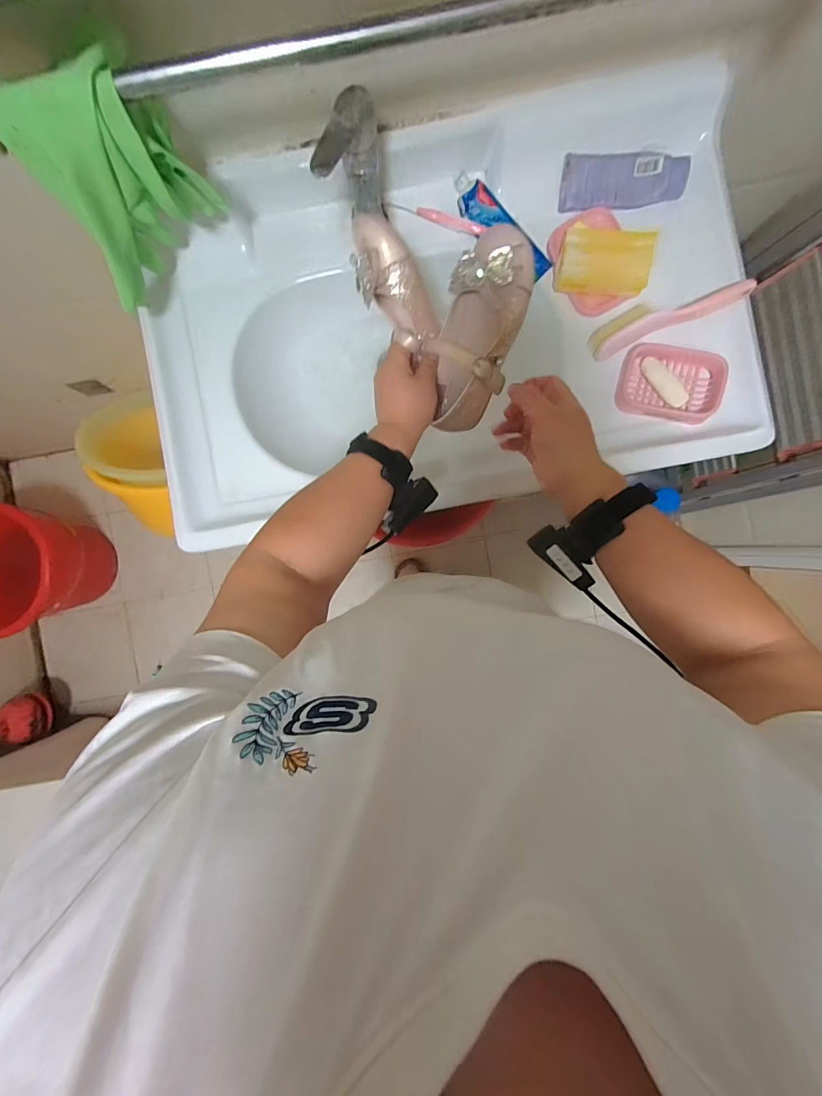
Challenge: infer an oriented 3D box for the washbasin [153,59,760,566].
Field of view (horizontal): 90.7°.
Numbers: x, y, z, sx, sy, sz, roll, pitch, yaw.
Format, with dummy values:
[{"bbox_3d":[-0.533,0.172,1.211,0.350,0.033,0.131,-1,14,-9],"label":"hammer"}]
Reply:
[{"bbox_3d":[0.038,-0.301,0.582,0.801,0.156,0.464,-11,89,1],"label":"washbasin"}]

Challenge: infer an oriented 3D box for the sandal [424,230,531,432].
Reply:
[{"bbox_3d":[0.068,-0.224,0.433,0.082,0.054,0.185,15,113,1],"label":"sandal"}]

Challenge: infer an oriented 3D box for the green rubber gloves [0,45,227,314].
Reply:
[{"bbox_3d":[-0.299,-0.371,0.421,0.161,0.194,0.081,-39,89,1],"label":"green rubber gloves"}]

